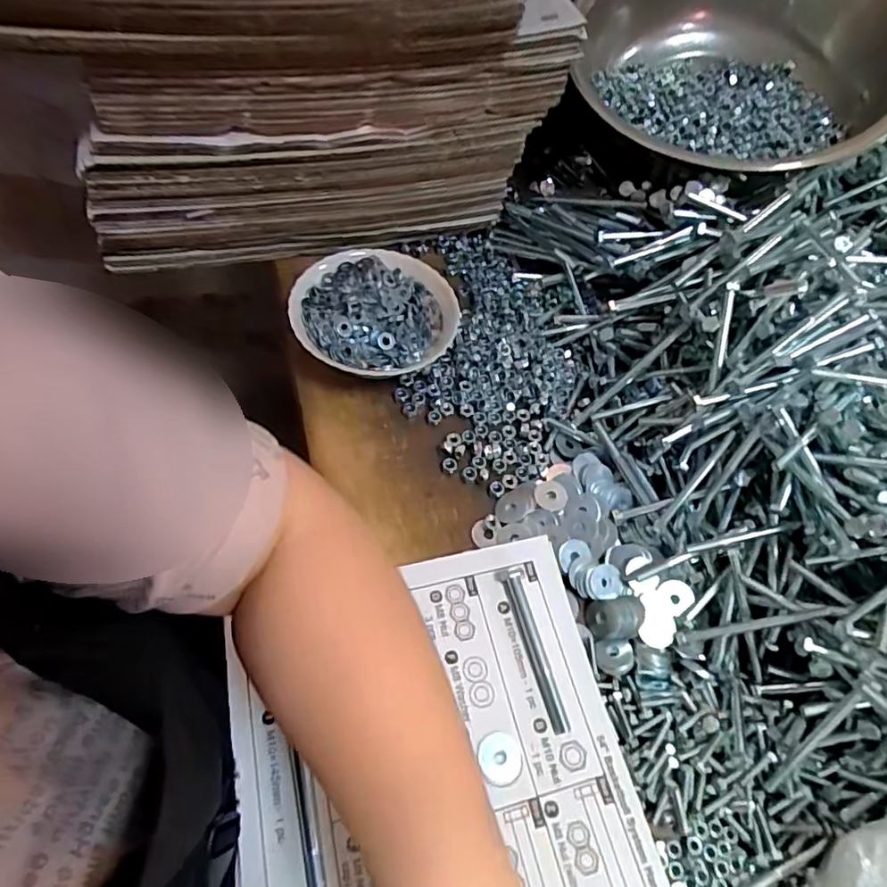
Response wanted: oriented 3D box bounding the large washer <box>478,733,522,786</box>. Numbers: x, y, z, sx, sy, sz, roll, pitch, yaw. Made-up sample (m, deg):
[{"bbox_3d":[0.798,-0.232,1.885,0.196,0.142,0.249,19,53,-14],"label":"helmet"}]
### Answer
[{"bbox_3d":[0.036,0.200,0.368,0.027,0.004,0.029,3,58,-5],"label":"large washer"}]

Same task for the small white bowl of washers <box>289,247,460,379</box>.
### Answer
[{"bbox_3d":[-0.062,-0.111,0.533,0.137,0.052,0.148,38,61,16],"label":"small white bowl of washers"}]

